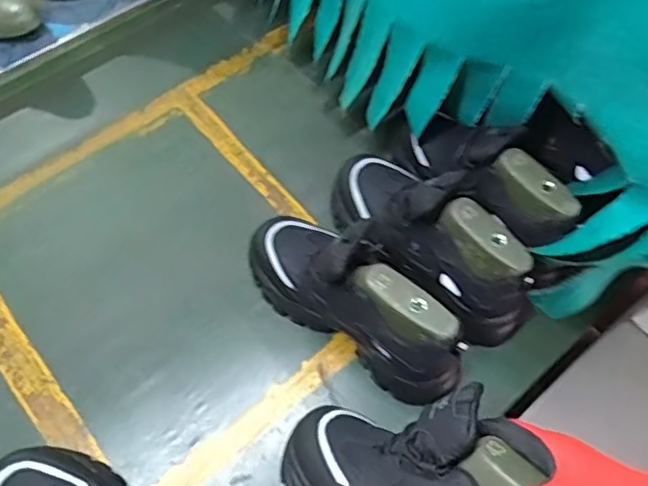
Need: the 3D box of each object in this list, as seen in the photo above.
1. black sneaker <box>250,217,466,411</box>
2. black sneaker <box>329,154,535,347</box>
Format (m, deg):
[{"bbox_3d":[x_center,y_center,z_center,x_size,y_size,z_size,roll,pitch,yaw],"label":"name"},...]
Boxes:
[{"bbox_3d":[0.044,0.052,0.691,0.298,0.179,0.118,34,66,13],"label":"black sneaker"},{"bbox_3d":[0.140,-0.020,0.737,0.298,0.152,0.138,37,67,14],"label":"black sneaker"}]

